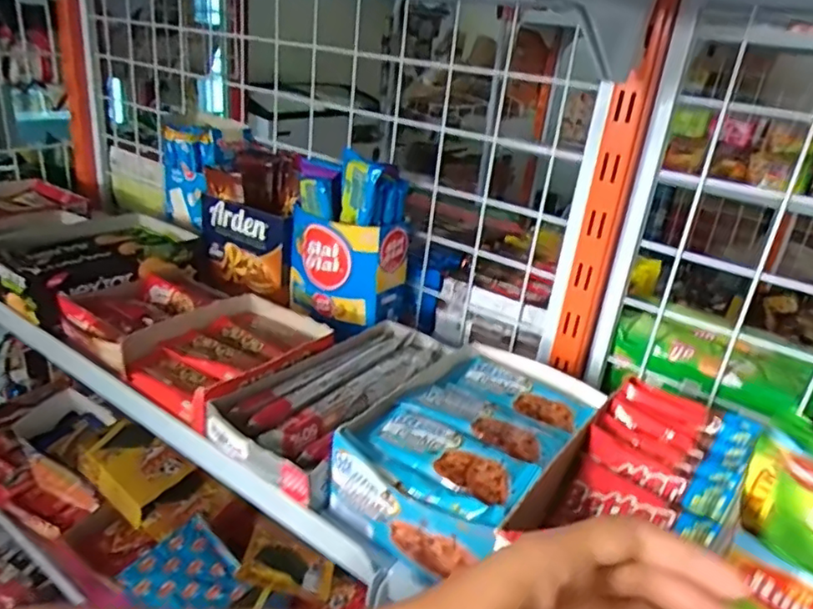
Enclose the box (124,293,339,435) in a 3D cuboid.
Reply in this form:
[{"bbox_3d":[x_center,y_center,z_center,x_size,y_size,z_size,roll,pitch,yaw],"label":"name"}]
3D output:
[{"bbox_3d":[-0.163,0.045,0.584,0.133,0.046,0.170,22,29,31],"label":"box"}]

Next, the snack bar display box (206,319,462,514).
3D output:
[{"bbox_3d":[-0.046,0.072,0.542,0.119,0.049,0.244,22,29,31],"label":"snack bar display box"}]

